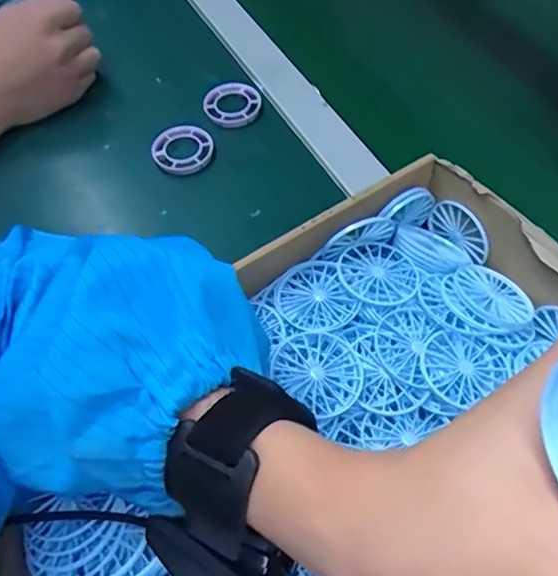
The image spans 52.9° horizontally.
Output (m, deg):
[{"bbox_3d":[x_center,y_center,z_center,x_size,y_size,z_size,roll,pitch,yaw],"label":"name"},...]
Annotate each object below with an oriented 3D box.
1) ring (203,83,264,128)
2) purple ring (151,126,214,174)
[{"bbox_3d":[-0.043,-0.171,0.521,0.051,0.009,0.051,-2,59,3],"label":"ring"},{"bbox_3d":[-0.084,-0.120,0.488,0.053,0.013,0.046,-37,73,-18],"label":"purple ring"}]

